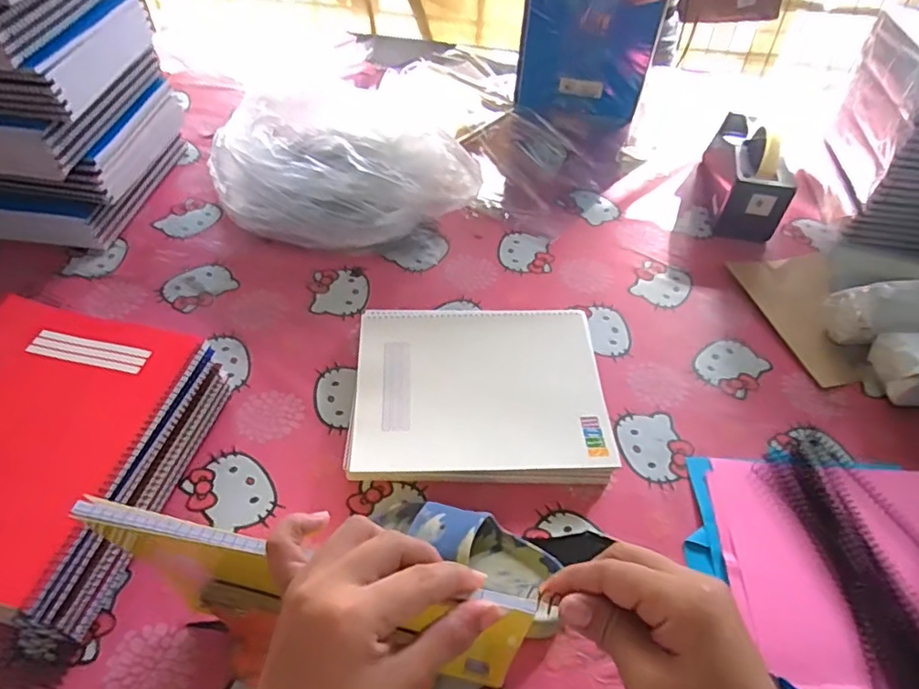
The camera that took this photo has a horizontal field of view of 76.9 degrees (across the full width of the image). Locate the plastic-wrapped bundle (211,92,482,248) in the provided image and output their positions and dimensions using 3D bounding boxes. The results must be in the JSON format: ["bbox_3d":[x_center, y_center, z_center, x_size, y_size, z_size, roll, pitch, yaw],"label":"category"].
[{"bbox_3d":[-0.149,-0.234,0.770,0.338,0.126,0.225,1,51,-2],"label":"plastic-wrapped bundle"}]

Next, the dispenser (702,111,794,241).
[{"bbox_3d":[0.407,-0.252,0.822,0.074,0.110,0.192,9,50,5],"label":"dispenser"}]

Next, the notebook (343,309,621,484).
[{"bbox_3d":[0.020,0.049,0.602,0.248,0.033,0.204,0,50,-2],"label":"notebook"}]

